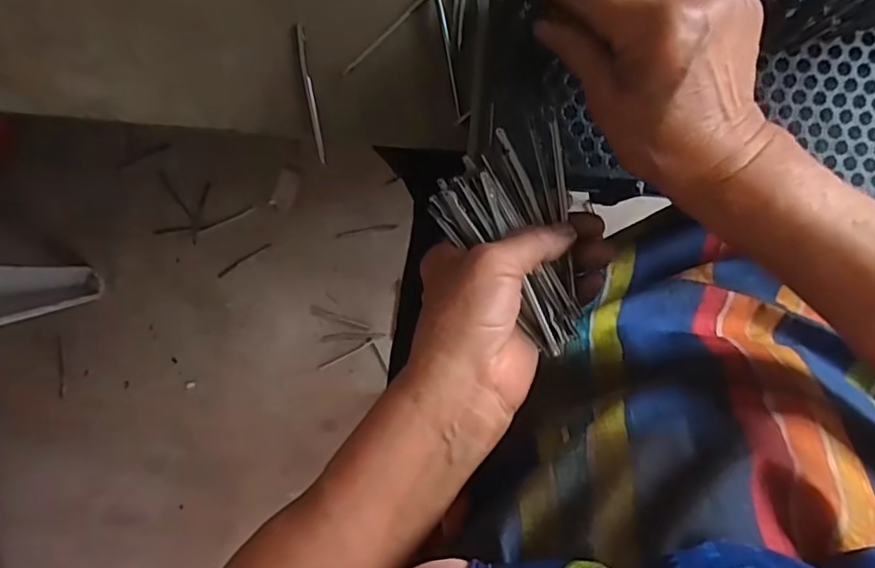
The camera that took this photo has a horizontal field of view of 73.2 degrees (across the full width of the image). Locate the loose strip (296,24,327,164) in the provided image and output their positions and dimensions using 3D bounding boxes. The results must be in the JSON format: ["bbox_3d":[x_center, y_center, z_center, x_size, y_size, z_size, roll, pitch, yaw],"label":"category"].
[{"bbox_3d":[-0.095,-0.142,0.444,0.007,0.006,0.101,-9,94,3],"label":"loose strip"}]

